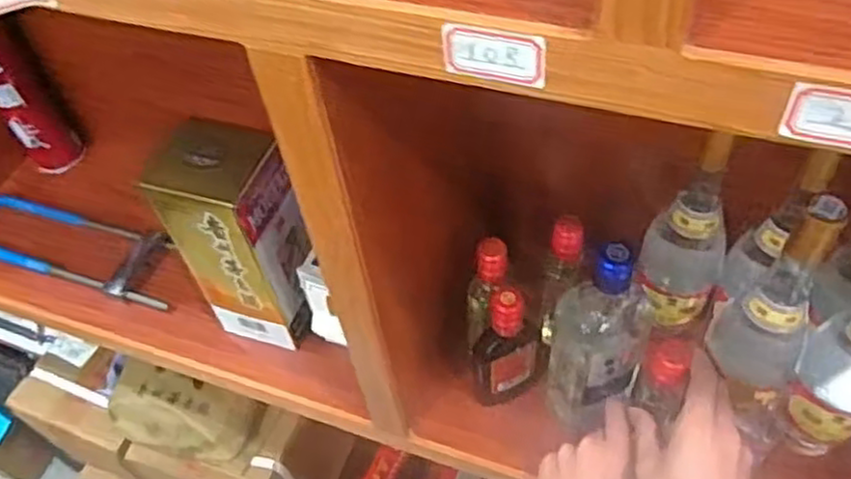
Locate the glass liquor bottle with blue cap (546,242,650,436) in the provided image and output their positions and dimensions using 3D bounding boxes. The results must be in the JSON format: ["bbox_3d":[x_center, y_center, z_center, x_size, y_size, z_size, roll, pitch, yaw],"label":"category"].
[{"bbox_3d":[0.145,0.086,0.597,0.075,0.221,0.068,12,54,15],"label":"glass liquor bottle with blue cap"}]

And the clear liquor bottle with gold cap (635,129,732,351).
[{"bbox_3d":[0.240,0.002,0.653,0.068,0.250,0.066,-6,51,1],"label":"clear liquor bottle with gold cap"}]

